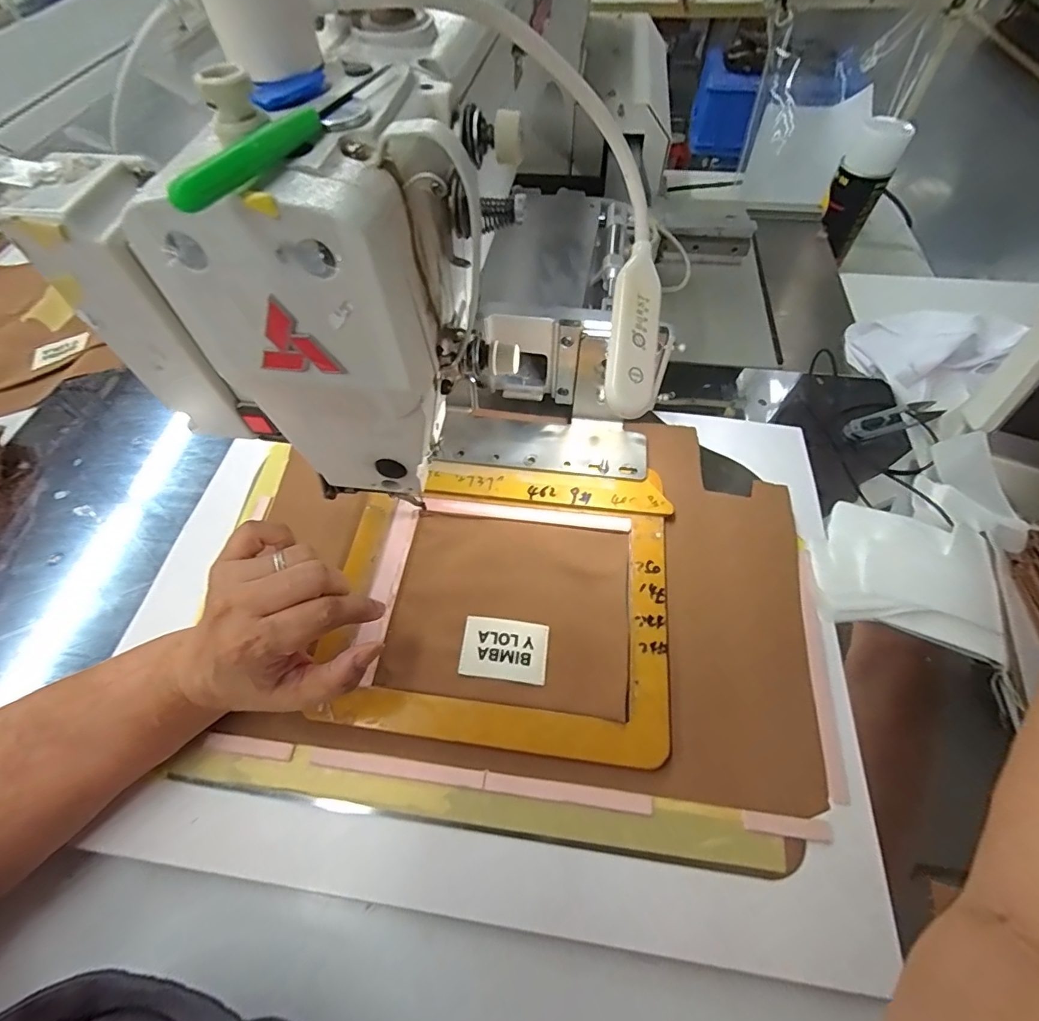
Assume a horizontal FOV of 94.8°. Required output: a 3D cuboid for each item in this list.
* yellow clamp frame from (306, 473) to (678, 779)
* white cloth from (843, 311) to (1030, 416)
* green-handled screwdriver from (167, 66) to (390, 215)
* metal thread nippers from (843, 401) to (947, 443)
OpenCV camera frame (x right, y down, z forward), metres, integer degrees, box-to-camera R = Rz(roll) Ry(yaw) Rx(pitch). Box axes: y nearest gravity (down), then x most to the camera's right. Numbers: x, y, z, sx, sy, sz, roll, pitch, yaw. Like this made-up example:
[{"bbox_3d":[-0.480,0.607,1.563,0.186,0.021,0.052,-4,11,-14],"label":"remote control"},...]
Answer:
[{"bbox_3d":[-0.013,0.059,0.348,0.243,0.012,0.205,6,59,4],"label":"yellow clamp frame"},{"bbox_3d":[0.400,-0.161,0.476,0.131,0.038,0.123,-39,66,-21],"label":"white cloth"},{"bbox_3d":[-0.075,-0.129,0.163,0.015,0.010,0.104,21,61,12],"label":"green-handled screwdriver"},{"bbox_3d":[0.340,-0.081,0.434,0.098,0.015,0.021,-19,61,-11],"label":"metal thread nippers"}]

